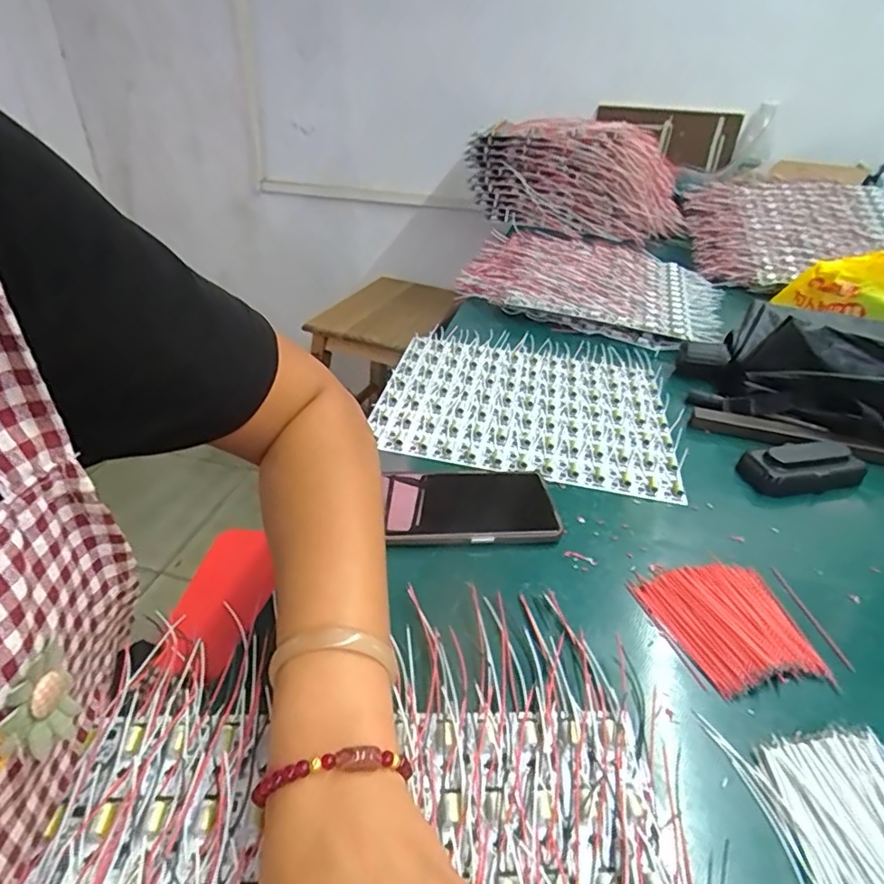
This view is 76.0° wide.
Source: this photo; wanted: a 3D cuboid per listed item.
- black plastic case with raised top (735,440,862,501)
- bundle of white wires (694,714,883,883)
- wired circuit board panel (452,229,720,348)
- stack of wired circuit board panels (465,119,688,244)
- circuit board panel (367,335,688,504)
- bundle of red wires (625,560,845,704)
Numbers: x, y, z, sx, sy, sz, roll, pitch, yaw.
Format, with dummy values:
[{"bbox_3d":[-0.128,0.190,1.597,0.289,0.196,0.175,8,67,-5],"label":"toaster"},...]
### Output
[{"bbox_3d":[0.333,0.023,0.520,0.109,0.030,0.047,-5,38,-13],"label":"black plastic case with raised top"},{"bbox_3d":[0.203,0.186,0.280,0.084,0.013,0.098,-2,37,-10],"label":"bundle of white wires"},{"bbox_3d":[0.228,-0.242,0.871,0.385,0.048,0.310,22,40,21],"label":"wired circuit board panel"},{"bbox_3d":[0.257,-0.519,1.113,0.431,0.177,0.079,17,38,21],"label":"stack of wired circuit board panels"},{"bbox_3d":[0.087,-0.041,0.595,0.290,0.010,0.239,11,37,7],"label":"circuit board panel"},{"bbox_3d":[0.191,0.120,0.379,0.095,0.009,0.092,-6,38,-15],"label":"bundle of red wires"}]

